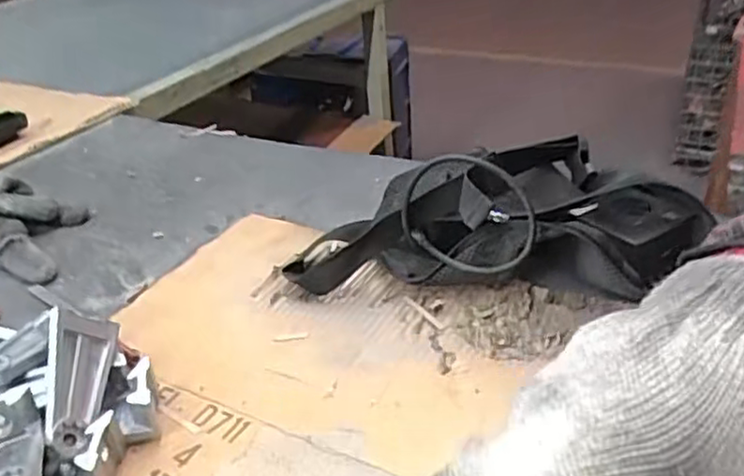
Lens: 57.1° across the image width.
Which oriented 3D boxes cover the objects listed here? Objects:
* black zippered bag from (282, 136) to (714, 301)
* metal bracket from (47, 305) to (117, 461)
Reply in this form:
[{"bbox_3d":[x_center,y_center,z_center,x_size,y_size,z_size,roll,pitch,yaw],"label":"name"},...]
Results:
[{"bbox_3d":[0.096,-0.023,0.545,0.324,0.099,0.142,0,32,8],"label":"black zippered bag"},{"bbox_3d":[-0.183,0.090,0.423,0.038,0.023,0.088,22,46,-37],"label":"metal bracket"}]

